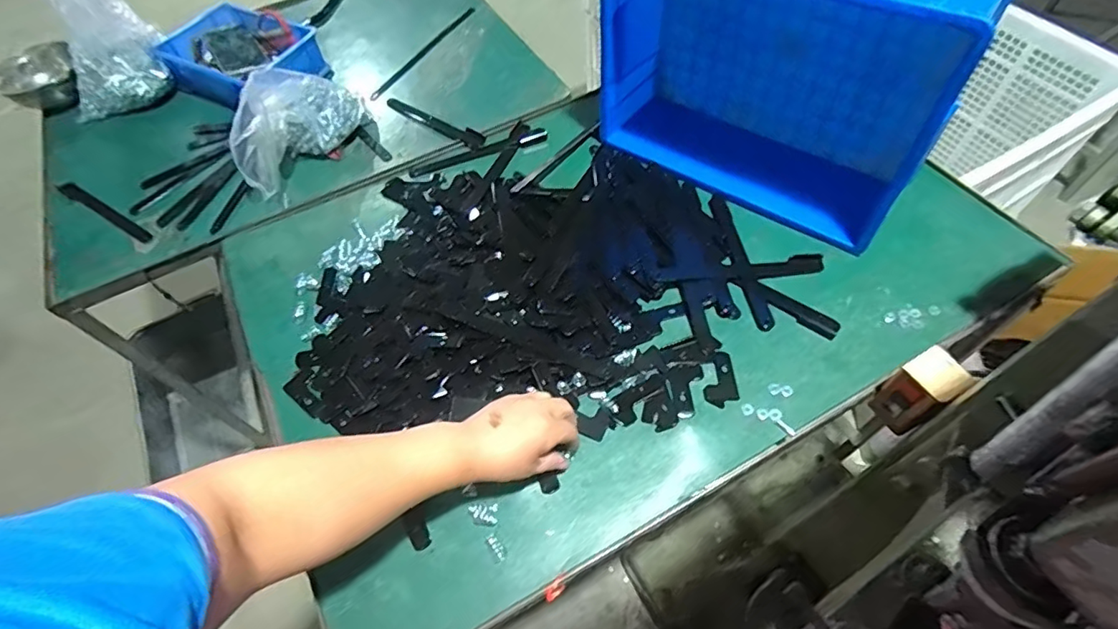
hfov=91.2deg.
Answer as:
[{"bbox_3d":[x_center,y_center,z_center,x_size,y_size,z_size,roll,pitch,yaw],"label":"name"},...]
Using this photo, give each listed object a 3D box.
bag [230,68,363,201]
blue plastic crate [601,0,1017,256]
[{"bbox_3d":[-0.406,-0.301,0.829,0.064,0.139,0.220,31,66,21],"label":"bag"},{"bbox_3d":[0.256,-0.298,0.674,0.388,0.284,0.147,31,66,21],"label":"blue plastic crate"}]

